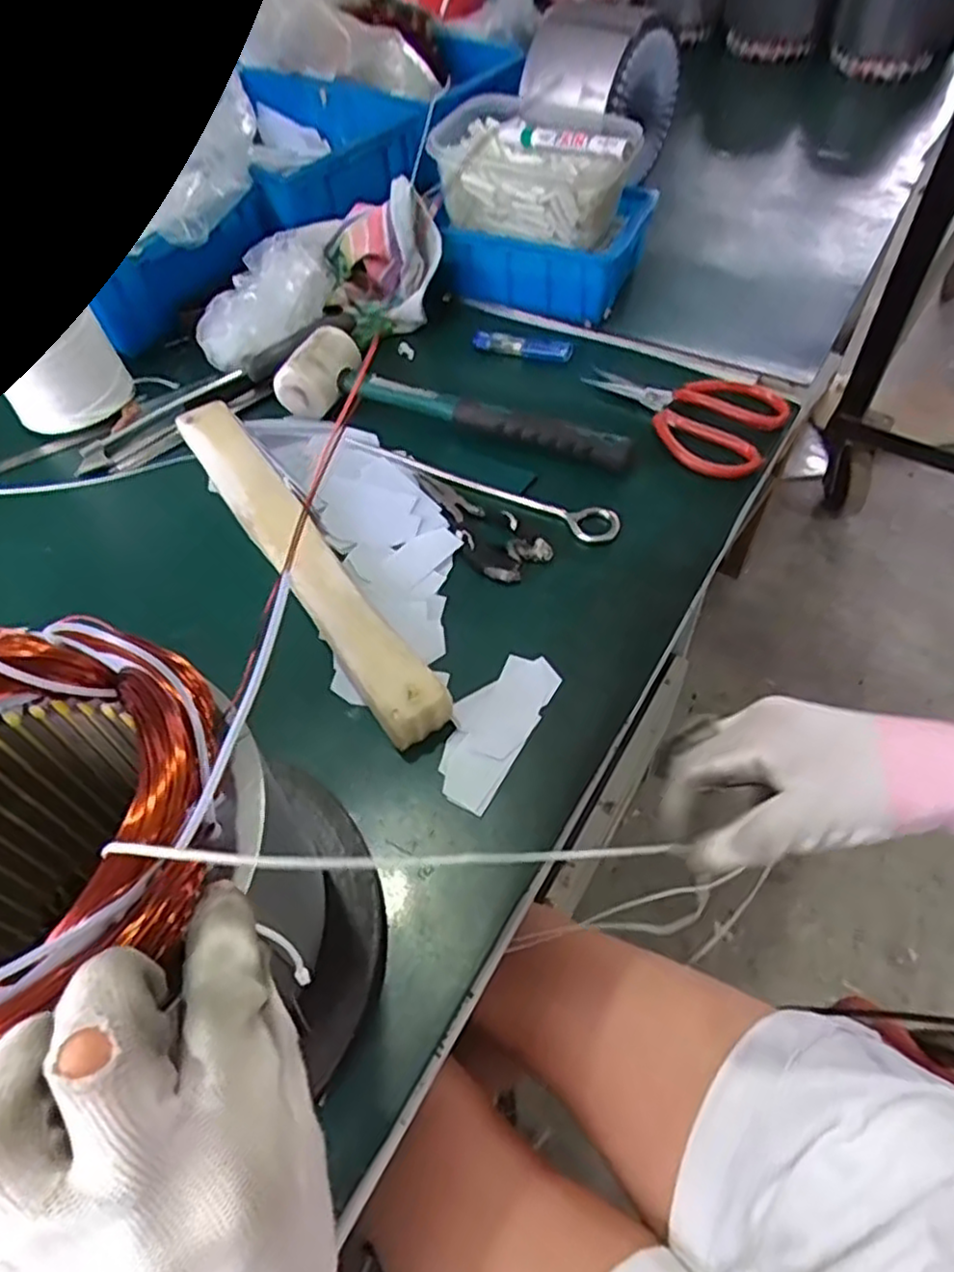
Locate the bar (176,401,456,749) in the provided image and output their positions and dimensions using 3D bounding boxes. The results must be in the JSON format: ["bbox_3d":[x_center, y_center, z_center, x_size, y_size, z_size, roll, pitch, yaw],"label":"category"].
[{"bbox_3d":[-0.117,-0.058,0.478,0.045,0.038,0.321,-30,57,-18],"label":"bar"}]

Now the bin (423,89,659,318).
[{"bbox_3d":[0.054,-0.387,0.649,0.195,0.122,0.139,17,56,15],"label":"bin"}]

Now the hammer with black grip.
[{"bbox_3d":[-0.015,-0.188,0.551,0.284,0.047,0.067,12,55,12],"label":"hammer with black grip"}]

